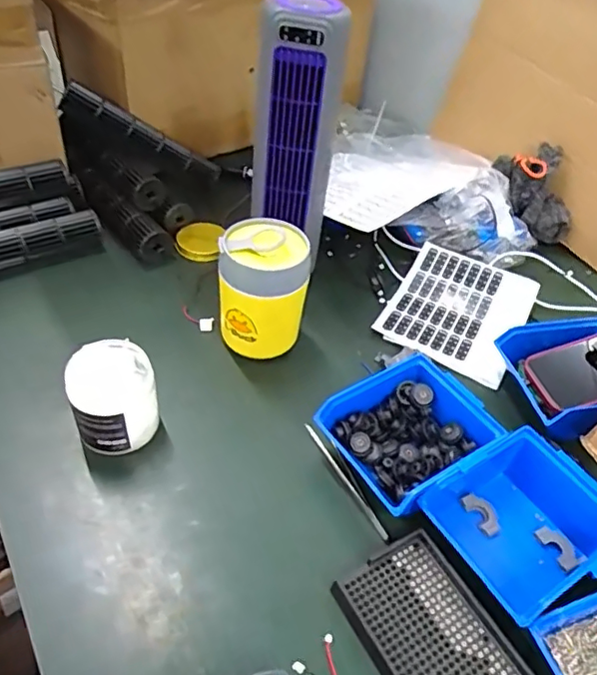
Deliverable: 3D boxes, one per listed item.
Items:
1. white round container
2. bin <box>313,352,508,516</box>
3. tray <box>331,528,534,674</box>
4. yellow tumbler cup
[{"bbox_3d":[-0.166,0.058,0.515,0.072,0.089,0.075,-8,47,-13],"label":"white round container"},{"bbox_3d":[0.104,0.090,0.522,0.142,0.063,0.116,-23,52,-26],"label":"bin"},{"bbox_3d":[0.100,0.220,0.418,0.096,0.012,0.132,-19,51,-25],"label":"tray"},{"bbox_3d":[-0.034,-0.044,0.596,0.089,0.141,0.081,0,44,0],"label":"yellow tumbler cup"}]

